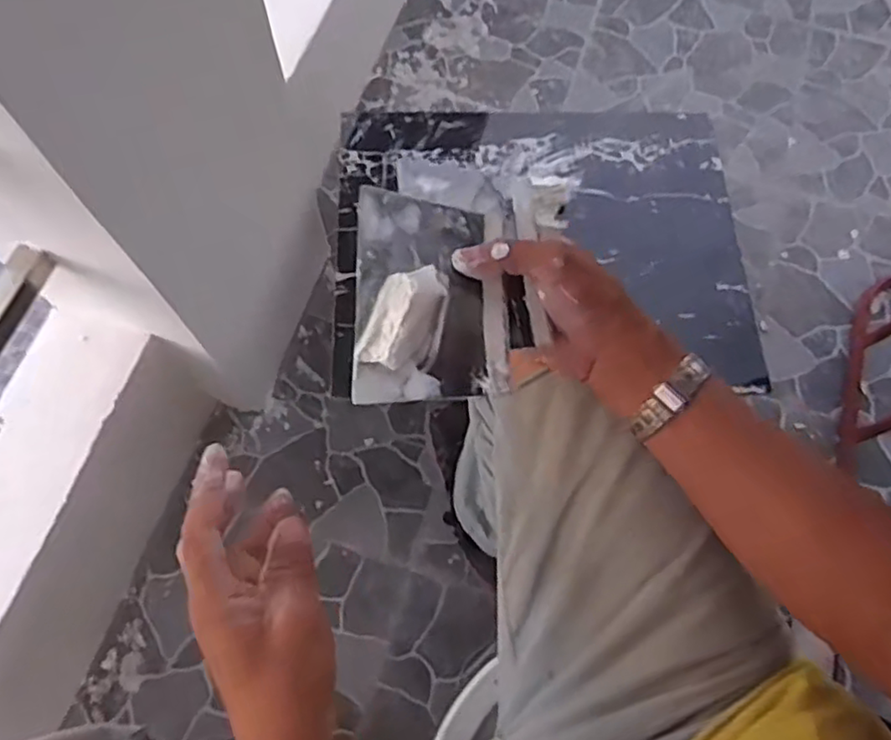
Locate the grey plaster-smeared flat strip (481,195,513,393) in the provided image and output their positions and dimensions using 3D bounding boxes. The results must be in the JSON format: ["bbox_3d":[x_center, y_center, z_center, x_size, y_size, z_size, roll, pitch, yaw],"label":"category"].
[{"bbox_3d":[0.032,-0.051,0.429,0.017,0.007,0.137,2,72,-6],"label":"grey plaster-smeared flat strip"}]

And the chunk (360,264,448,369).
[{"bbox_3d":[-0.023,-0.036,0.393,0.040,0.035,0.071,15,68,5],"label":"chunk"}]

